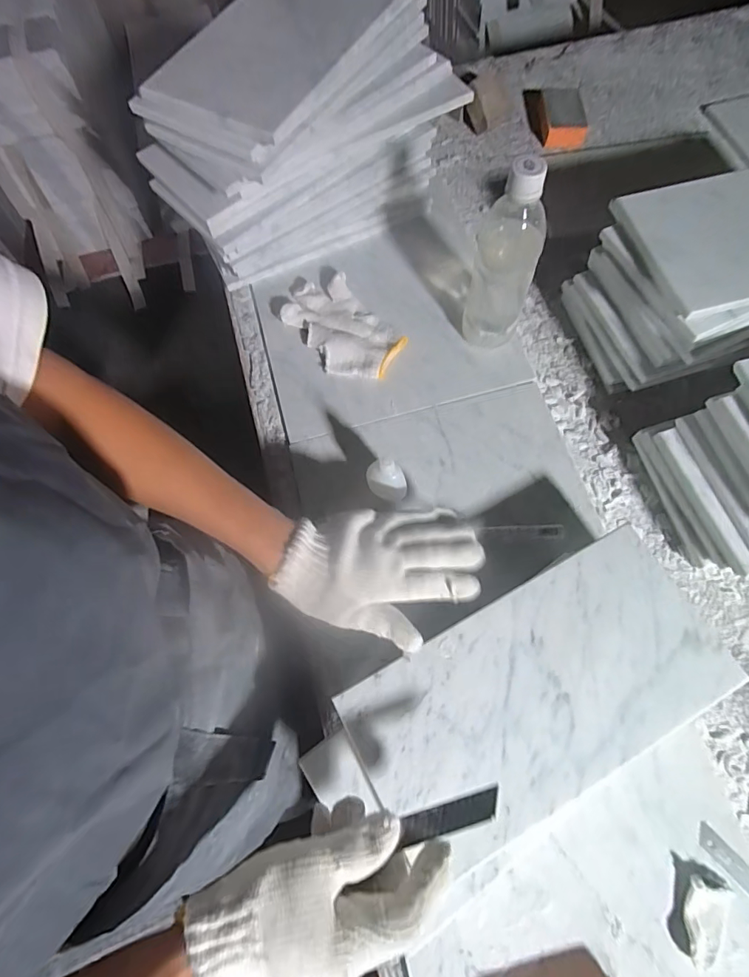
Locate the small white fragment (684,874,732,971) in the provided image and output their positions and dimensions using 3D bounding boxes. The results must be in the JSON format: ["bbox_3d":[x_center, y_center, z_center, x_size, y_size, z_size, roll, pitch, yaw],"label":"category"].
[{"bbox_3d":[0.264,0.344,0.375,0.031,0.009,0.064,23,71,9],"label":"small white fragment"}]

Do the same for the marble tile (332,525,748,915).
[{"bbox_3d":[0.138,0.169,0.381,0.297,0.009,0.159,-27,71,-10],"label":"marble tile"}]

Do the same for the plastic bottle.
[{"bbox_3d":[0.137,-0.236,0.500,0.063,0.217,0.059,16,70,7],"label":"plastic bottle"}]

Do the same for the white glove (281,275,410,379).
[{"bbox_3d":[-0.042,-0.201,0.589,0.093,0.021,0.164,-35,72,-12],"label":"white glove"}]

